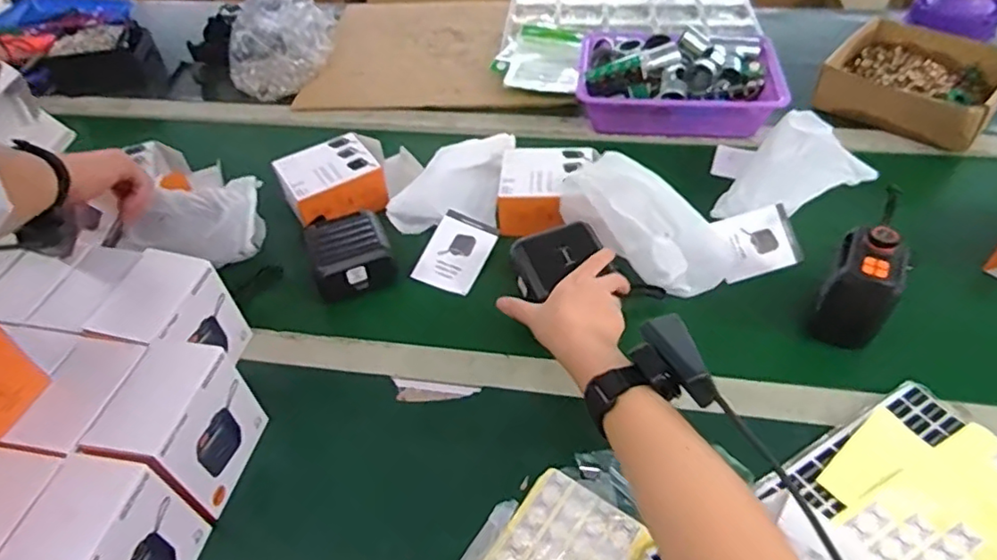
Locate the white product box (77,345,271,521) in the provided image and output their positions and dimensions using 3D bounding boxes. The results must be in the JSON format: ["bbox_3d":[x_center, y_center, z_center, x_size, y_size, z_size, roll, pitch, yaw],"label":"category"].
[{"bbox_3d":[-0.256,0.127,0.489,0.074,0.115,0.105,6,48,8],"label":"white product box"}]

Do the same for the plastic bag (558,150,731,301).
[{"bbox_3d":[0.161,-0.067,0.655,0.110,0.079,0.179,-31,51,-22],"label":"plastic bag"}]

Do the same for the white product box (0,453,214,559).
[{"bbox_3d":[-0.278,0.201,0.423,0.063,0.117,0.096,5,48,7],"label":"white product box"}]

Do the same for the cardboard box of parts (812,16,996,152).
[{"bbox_3d":[0.587,-0.281,0.831,0.214,0.065,0.217,27,54,25],"label":"cardboard box of parts"}]

